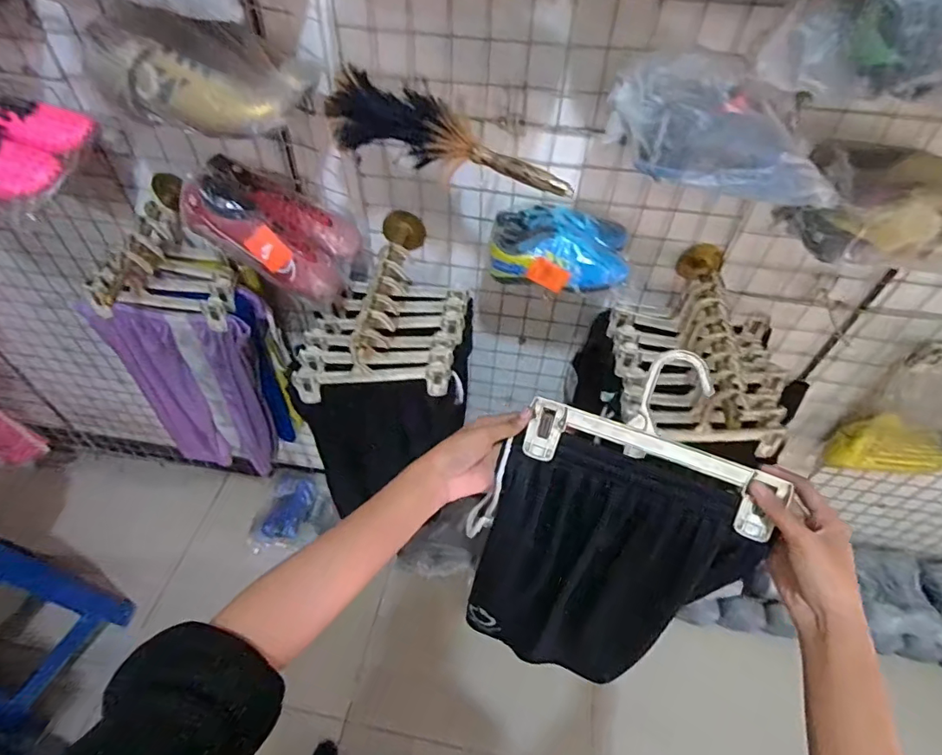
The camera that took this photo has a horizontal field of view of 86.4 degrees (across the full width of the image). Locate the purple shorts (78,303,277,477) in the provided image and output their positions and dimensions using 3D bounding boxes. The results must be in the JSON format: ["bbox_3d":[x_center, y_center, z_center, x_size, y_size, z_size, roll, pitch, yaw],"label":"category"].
[{"bbox_3d":[-0.567,0.032,1.038,0.319,0.439,0.090,14,51,9],"label":"purple shorts"}]

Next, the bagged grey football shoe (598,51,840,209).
[{"bbox_3d":[0.276,-0.281,0.547,0.236,0.098,0.124,18,51,12],"label":"bagged grey football shoe"}]

